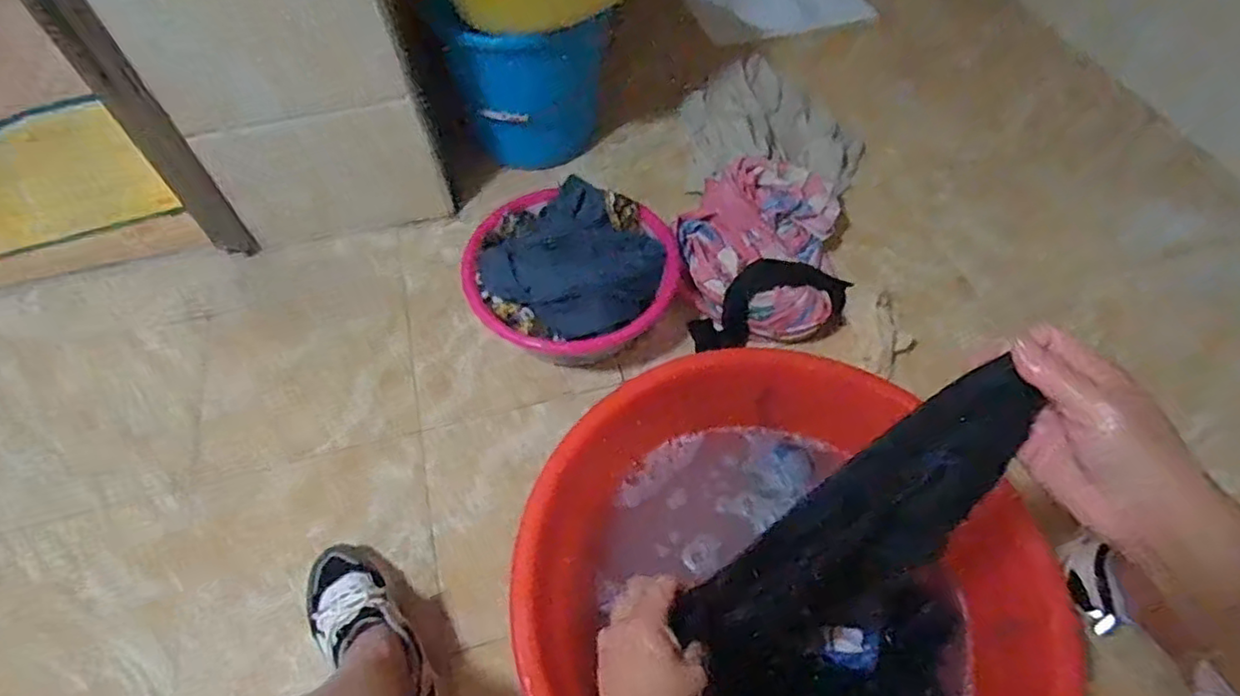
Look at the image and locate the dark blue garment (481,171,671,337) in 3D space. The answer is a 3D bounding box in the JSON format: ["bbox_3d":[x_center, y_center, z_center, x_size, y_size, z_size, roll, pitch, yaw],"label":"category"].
[{"bbox_3d":[-0.069,-0.124,0.968,0.240,0.059,0.256,36,64,22],"label":"dark blue garment"}]

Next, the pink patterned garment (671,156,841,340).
[{"bbox_3d":[0.229,-0.176,1.042,0.250,0.085,0.325,19,59,13],"label":"pink patterned garment"}]

